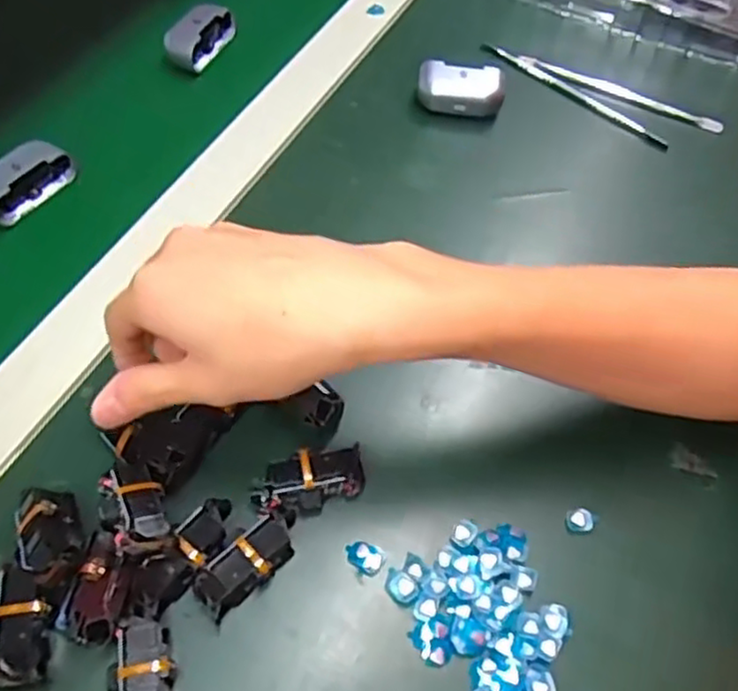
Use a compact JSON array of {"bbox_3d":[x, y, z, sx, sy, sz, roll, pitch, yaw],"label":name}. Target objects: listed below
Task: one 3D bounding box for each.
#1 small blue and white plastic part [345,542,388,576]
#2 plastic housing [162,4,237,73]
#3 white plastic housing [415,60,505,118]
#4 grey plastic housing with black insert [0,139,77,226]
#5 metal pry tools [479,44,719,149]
[{"bbox_3d":[-0.002,0.098,0.326,0.019,0.005,0.013,25,60,12],"label":"small blue and white plastic part"},{"bbox_3d":[-0.125,-0.226,0.510,0.030,0.028,0.054,25,60,12],"label":"plastic housing"},{"bbox_3d":[0.063,-0.177,0.488,0.058,0.026,0.027,7,58,2],"label":"white plastic housing"},{"bbox_3d":[-0.211,-0.102,0.429,0.022,0.028,0.058,39,64,19],"label":"grey plastic housing with black insert"},{"bbox_3d":[0.162,-0.178,0.510,0.177,0.013,0.043,23,60,11],"label":"metal pry tools"}]

